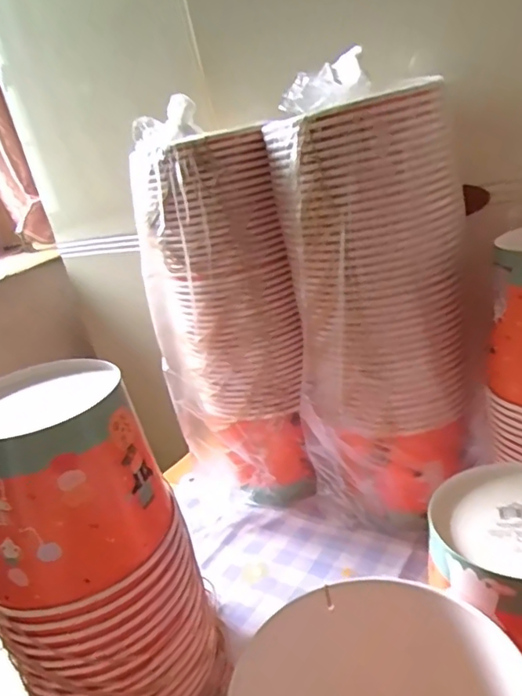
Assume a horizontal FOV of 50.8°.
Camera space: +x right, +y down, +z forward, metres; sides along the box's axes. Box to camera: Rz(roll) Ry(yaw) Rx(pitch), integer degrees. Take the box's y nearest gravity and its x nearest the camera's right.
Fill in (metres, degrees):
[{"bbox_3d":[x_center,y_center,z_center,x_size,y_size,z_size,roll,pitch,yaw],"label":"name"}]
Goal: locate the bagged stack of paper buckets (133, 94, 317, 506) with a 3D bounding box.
[{"bbox_3d":[-0.042,-0.022,0.652,0.160,0.448,0.128,-16,19,-6],"label":"bagged stack of paper buckets"}]

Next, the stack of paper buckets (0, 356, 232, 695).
[{"bbox_3d":[-0.137,0.167,0.446,0.151,0.276,0.132,-19,19,-21],"label":"stack of paper buckets"}]

